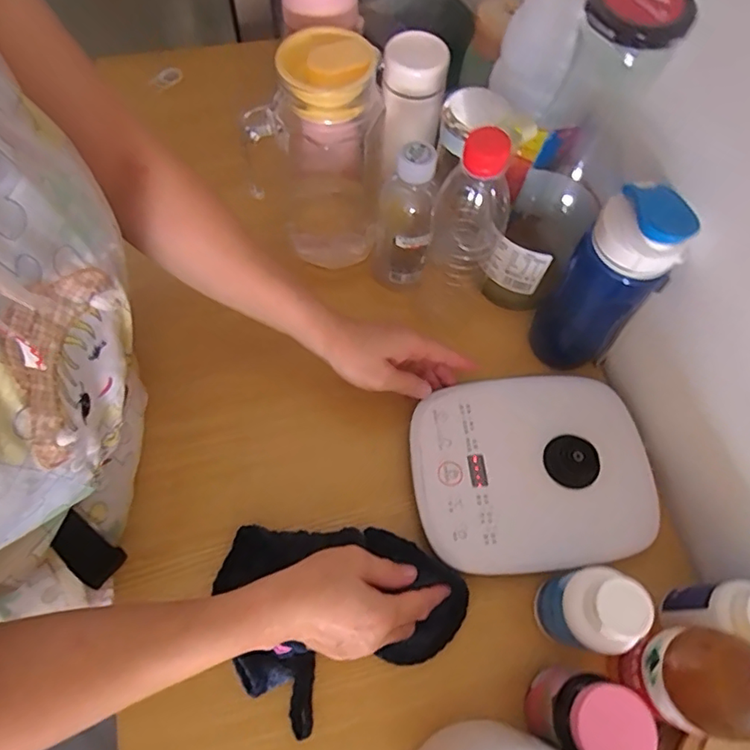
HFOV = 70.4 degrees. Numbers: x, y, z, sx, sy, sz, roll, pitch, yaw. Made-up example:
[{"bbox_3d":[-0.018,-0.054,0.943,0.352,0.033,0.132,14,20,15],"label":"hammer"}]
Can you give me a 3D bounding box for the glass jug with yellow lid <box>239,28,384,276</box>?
[{"bbox_3d":[-0.044,-0.194,0.495,0.107,0.218,0.082,-39,73,-19],"label":"glass jug with yellow lid"}]

